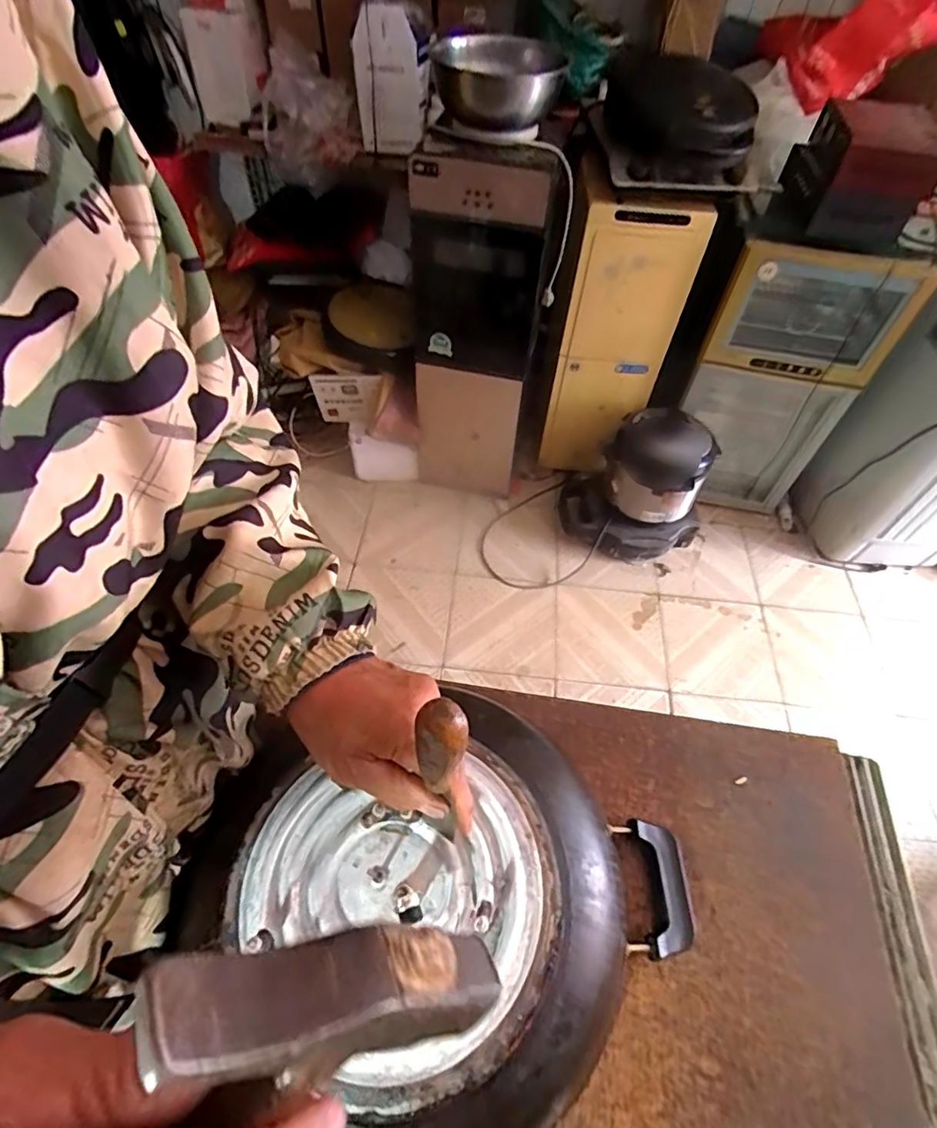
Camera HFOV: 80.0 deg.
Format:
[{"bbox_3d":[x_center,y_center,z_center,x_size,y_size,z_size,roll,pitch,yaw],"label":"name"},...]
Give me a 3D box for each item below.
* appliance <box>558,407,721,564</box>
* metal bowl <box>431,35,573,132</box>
[{"bbox_3d":[0.485,-0.236,1.630,0.324,0.403,0.358,-28,60,-22],"label":"appliance"},{"bbox_3d":[0.050,-0.905,1.053,0.230,0.104,0.247,2,54,-3],"label":"metal bowl"}]

